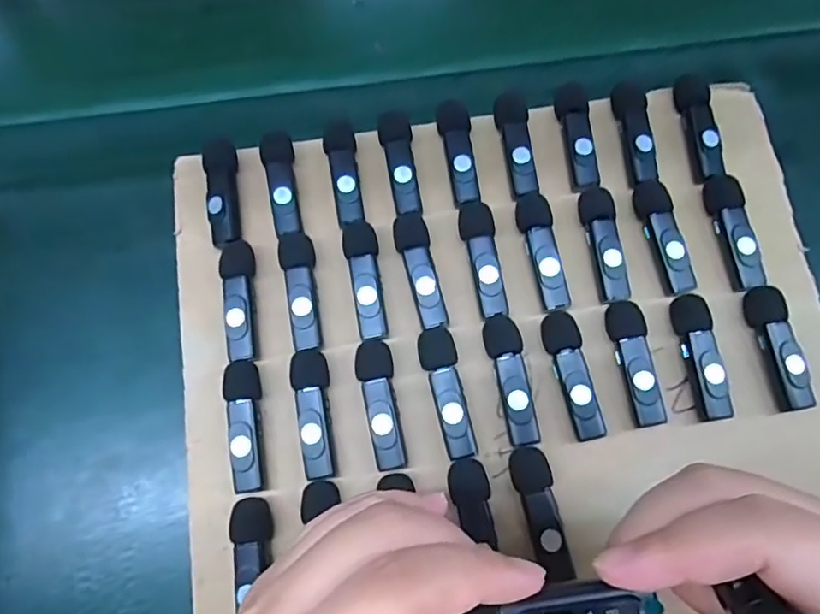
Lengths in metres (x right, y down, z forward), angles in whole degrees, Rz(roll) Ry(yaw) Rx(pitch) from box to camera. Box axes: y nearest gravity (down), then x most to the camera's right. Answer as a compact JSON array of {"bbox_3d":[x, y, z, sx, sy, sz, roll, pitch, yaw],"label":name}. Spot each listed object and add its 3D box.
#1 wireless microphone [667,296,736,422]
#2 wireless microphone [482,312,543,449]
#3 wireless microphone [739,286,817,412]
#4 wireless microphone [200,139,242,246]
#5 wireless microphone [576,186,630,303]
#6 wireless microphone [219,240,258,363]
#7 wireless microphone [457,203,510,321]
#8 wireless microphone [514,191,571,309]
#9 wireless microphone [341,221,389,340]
[{"bbox_3d":[0.151,0.025,0.292,0.016,0.015,0.064,-8,70,-2],"label":"wireless microphone"},{"bbox_3d":[0.053,0.036,0.289,0.018,0.009,0.066,-12,71,-3],"label":"wireless microphone"},{"bbox_3d":[0.192,0.020,0.295,0.016,0.017,0.064,-11,71,-3],"label":"wireless microphone"},{"bbox_3d":[-0.106,-0.065,0.322,0.017,0.016,0.063,-10,71,-3],"label":"wireless microphone"},{"bbox_3d":[0.107,-0.034,0.313,0.018,0.018,0.064,-9,70,-2],"label":"wireless microphone"},{"bbox_3d":[-0.092,-0.004,0.305,0.017,0.013,0.067,-7,70,-2],"label":"wireless microphone"},{"bbox_3d":[0.039,-0.027,0.308,0.018,0.009,0.066,-7,70,-2],"label":"wireless microphone"},{"bbox_3d":[0.073,-0.031,0.311,0.018,0.015,0.067,-12,71,-3],"label":"wireless microphone"},{"bbox_3d":[-0.024,-0.015,0.305,0.018,0.010,0.066,-10,71,-3],"label":"wireless microphone"}]

